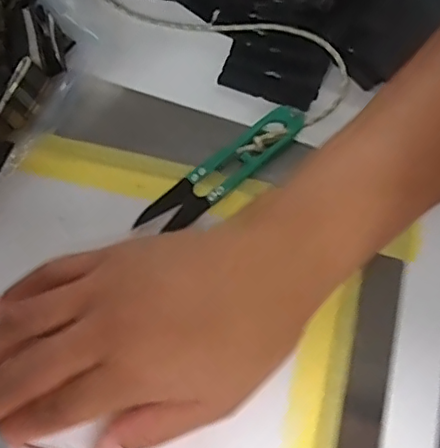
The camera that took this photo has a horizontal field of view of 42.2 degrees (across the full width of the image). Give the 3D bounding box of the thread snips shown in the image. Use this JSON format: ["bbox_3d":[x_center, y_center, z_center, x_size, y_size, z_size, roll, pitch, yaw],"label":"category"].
[{"bbox_3d":[0.002,-0.029,0.300,0.100,0.011,0.021,-39,75,-12],"label":"thread snips"}]

